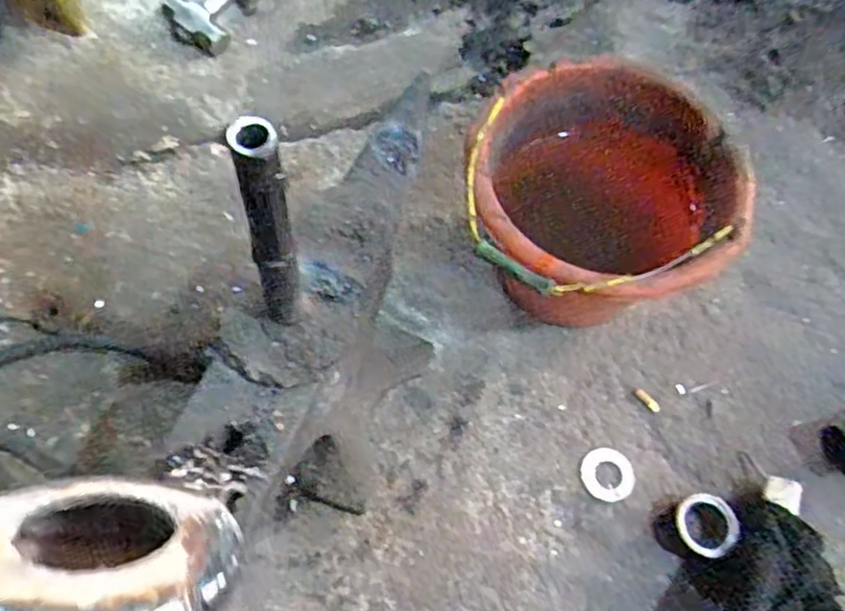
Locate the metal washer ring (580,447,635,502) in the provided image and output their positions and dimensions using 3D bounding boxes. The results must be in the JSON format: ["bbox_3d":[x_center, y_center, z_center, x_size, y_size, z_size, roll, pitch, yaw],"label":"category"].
[{"bbox_3d":[0.200,0.180,0.709,0.057,0.007,0.057,4,57,-6],"label":"metal washer ring"}]

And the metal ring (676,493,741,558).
[{"bbox_3d":[0.285,0.218,0.660,0.057,0.011,0.060,-7,61,13],"label":"metal ring"}]

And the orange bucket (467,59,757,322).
[{"bbox_3d":[0.168,-0.094,0.727,0.285,0.212,0.272,1,65,-3],"label":"orange bucket"}]

